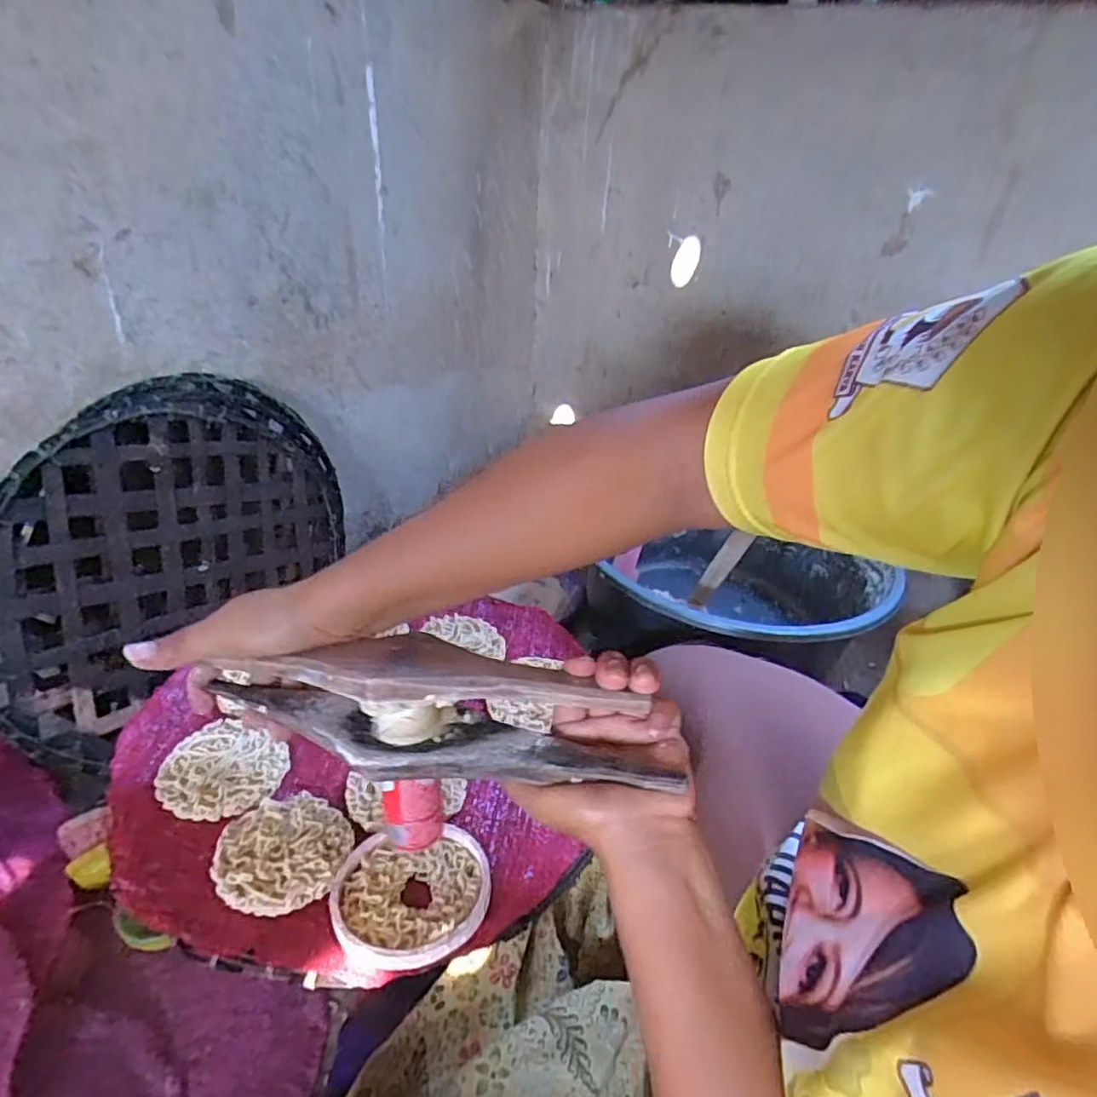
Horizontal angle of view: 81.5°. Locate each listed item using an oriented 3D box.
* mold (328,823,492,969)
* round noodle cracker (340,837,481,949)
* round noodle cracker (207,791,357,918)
[{"bbox_3d":[-0.077,0.194,0.361,0.086,0.013,0.079,3,32,-2],"label":"mold"},{"bbox_3d":[-0.078,0.193,0.361,0.075,0.013,0.065,-4,33,-13],"label":"round noodle cracker"},{"bbox_3d":[-0.160,0.179,0.383,0.075,0.005,0.073,8,32,6],"label":"round noodle cracker"}]

